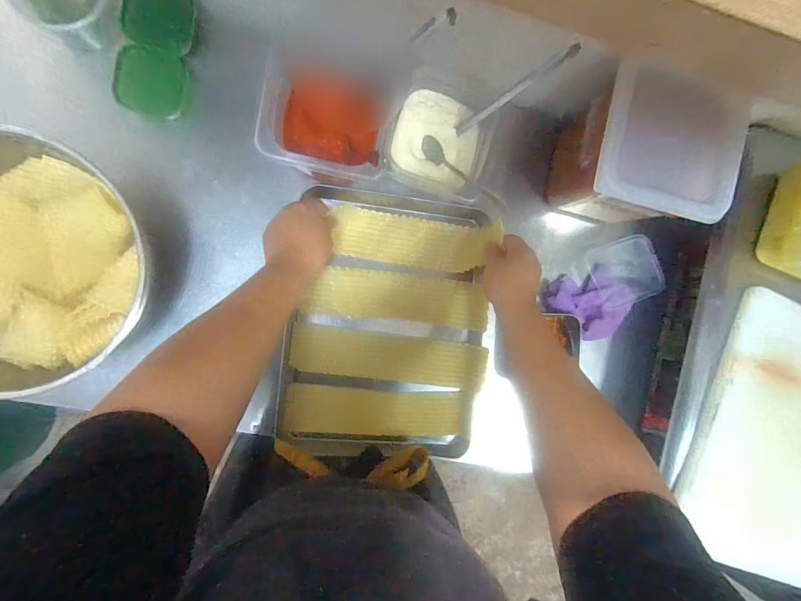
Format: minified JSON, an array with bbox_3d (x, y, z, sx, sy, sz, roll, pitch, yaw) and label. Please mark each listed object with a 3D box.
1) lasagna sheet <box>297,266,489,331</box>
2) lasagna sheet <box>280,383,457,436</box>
[{"bbox_3d":[0.000,-0.003,0.623,0.291,0.017,0.077,6,89,-9],"label":"lasagna sheet"},{"bbox_3d":[-0.037,0.175,0.607,0.279,0.011,0.070,6,84,-13],"label":"lasagna sheet"}]

